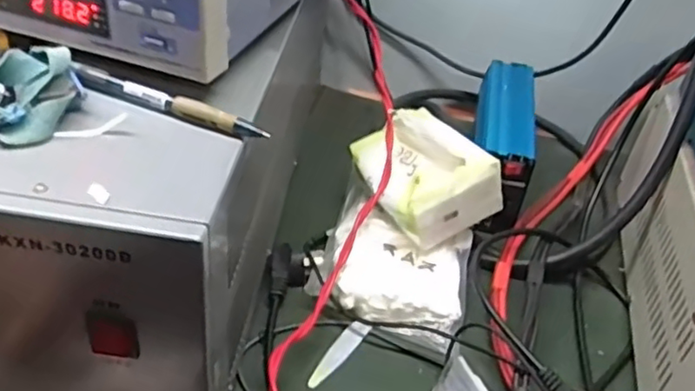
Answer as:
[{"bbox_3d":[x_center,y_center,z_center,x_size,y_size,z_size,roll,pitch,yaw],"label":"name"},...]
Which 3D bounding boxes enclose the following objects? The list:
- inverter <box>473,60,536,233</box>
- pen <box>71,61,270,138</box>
[{"bbox_3d":[0.165,-0.067,0.664,0.060,0.081,0.201,11,38,4],"label":"inverter"},{"bbox_3d":[-0.105,-0.056,0.364,0.127,0.007,0.010,19,39,14],"label":"pen"}]

